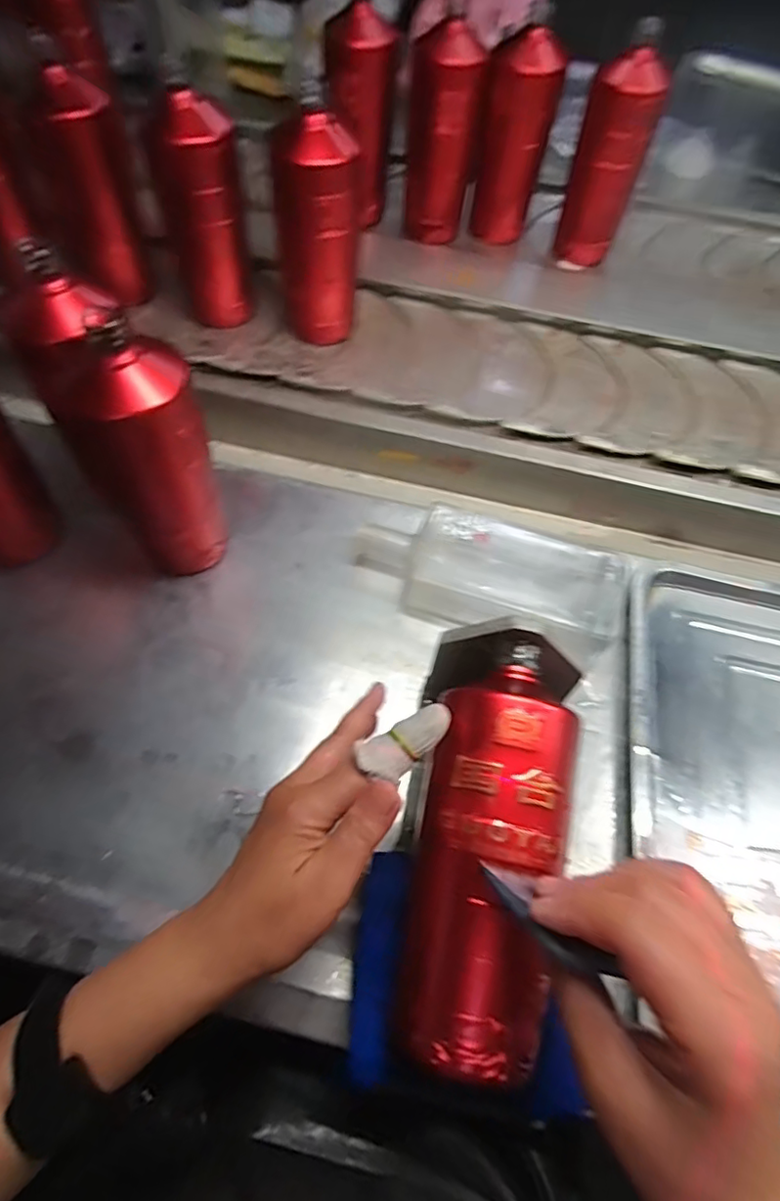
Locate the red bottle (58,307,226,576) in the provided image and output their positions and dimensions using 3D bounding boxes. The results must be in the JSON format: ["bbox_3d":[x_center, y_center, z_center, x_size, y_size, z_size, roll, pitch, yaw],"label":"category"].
[{"bbox_3d":[-0.188,-0.112,0.444,0.082,0.208,0.093,-29,64,-21],"label":"red bottle"}]

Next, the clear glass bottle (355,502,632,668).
[{"bbox_3d":[0.082,-0.020,0.487,0.229,0.052,0.107,20,58,9],"label":"clear glass bottle"}]

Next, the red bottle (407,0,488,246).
[{"bbox_3d":[0.064,-0.530,0.660,0.064,0.198,0.070,15,63,2],"label":"red bottle"}]

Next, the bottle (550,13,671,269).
[{"bbox_3d":[0.249,-0.500,0.650,0.065,0.204,0.062,2,63,-5],"label":"bottle"}]

